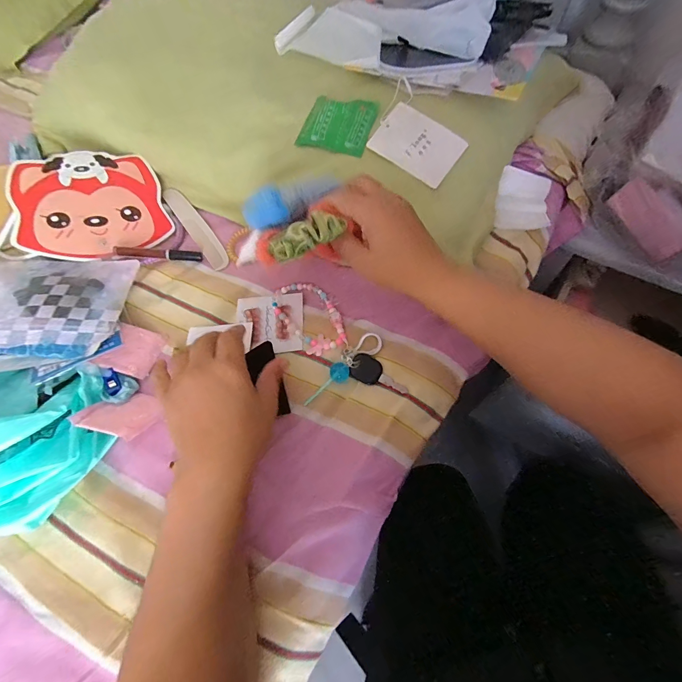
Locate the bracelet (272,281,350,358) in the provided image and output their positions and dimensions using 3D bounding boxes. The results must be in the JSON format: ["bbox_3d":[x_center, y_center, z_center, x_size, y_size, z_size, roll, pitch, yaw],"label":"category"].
[{"bbox_3d":[-0.037,-0.029,0.384,0.063,0.016,0.104,-26,65,-7],"label":"bracelet"}]

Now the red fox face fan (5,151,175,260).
[{"bbox_3d":[-0.319,-0.178,0.439,0.163,0.006,0.156,-19,78,-25],"label":"red fox face fan"}]

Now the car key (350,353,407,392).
[{"bbox_3d":[0.040,0.035,0.350,0.059,0.008,0.028,24,69,16],"label":"car key"}]

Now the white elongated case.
[{"bbox_3d":[-0.196,-0.157,0.461,0.027,0.011,0.151,-35,66,-11],"label":"white elongated case"}]

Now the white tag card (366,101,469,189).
[{"bbox_3d":[0.084,-0.217,0.378,0.093,0.004,0.064,37,87,8],"label":"white tag card"}]

